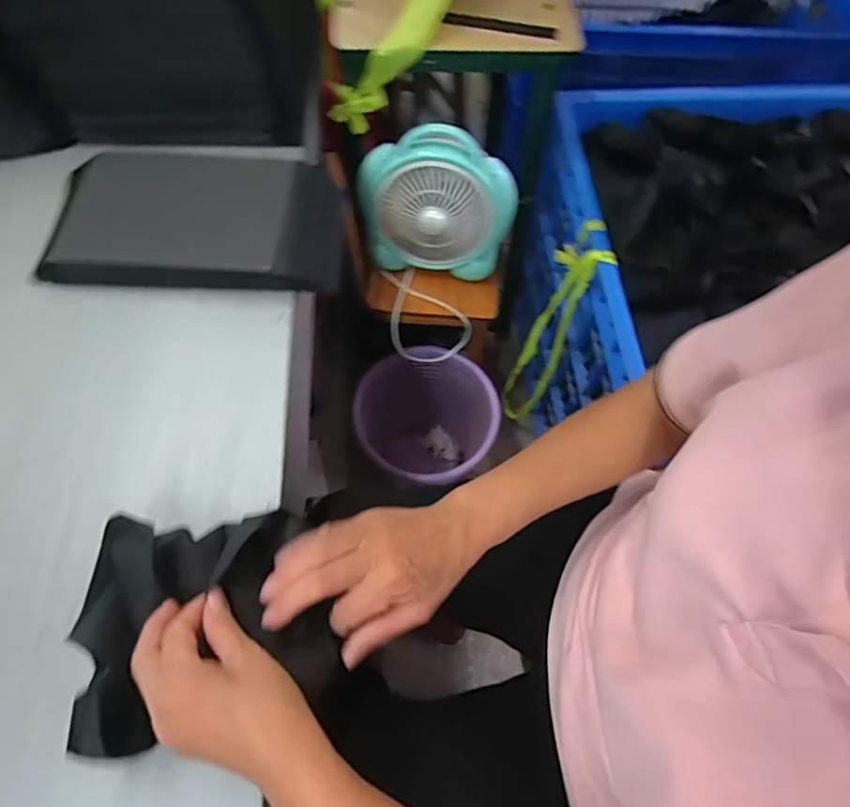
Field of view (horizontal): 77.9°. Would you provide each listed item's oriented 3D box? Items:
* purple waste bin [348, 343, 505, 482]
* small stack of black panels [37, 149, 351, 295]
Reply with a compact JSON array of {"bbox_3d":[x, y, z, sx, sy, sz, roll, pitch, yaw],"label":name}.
[{"bbox_3d":[-0.002,0.063,1.114,0.275,0.302,0.252,12,65,3],"label":"purple waste bin"},{"bbox_3d":[-0.246,-0.200,0.569,0.305,0.052,0.159,1,65,-2],"label":"small stack of black panels"}]

